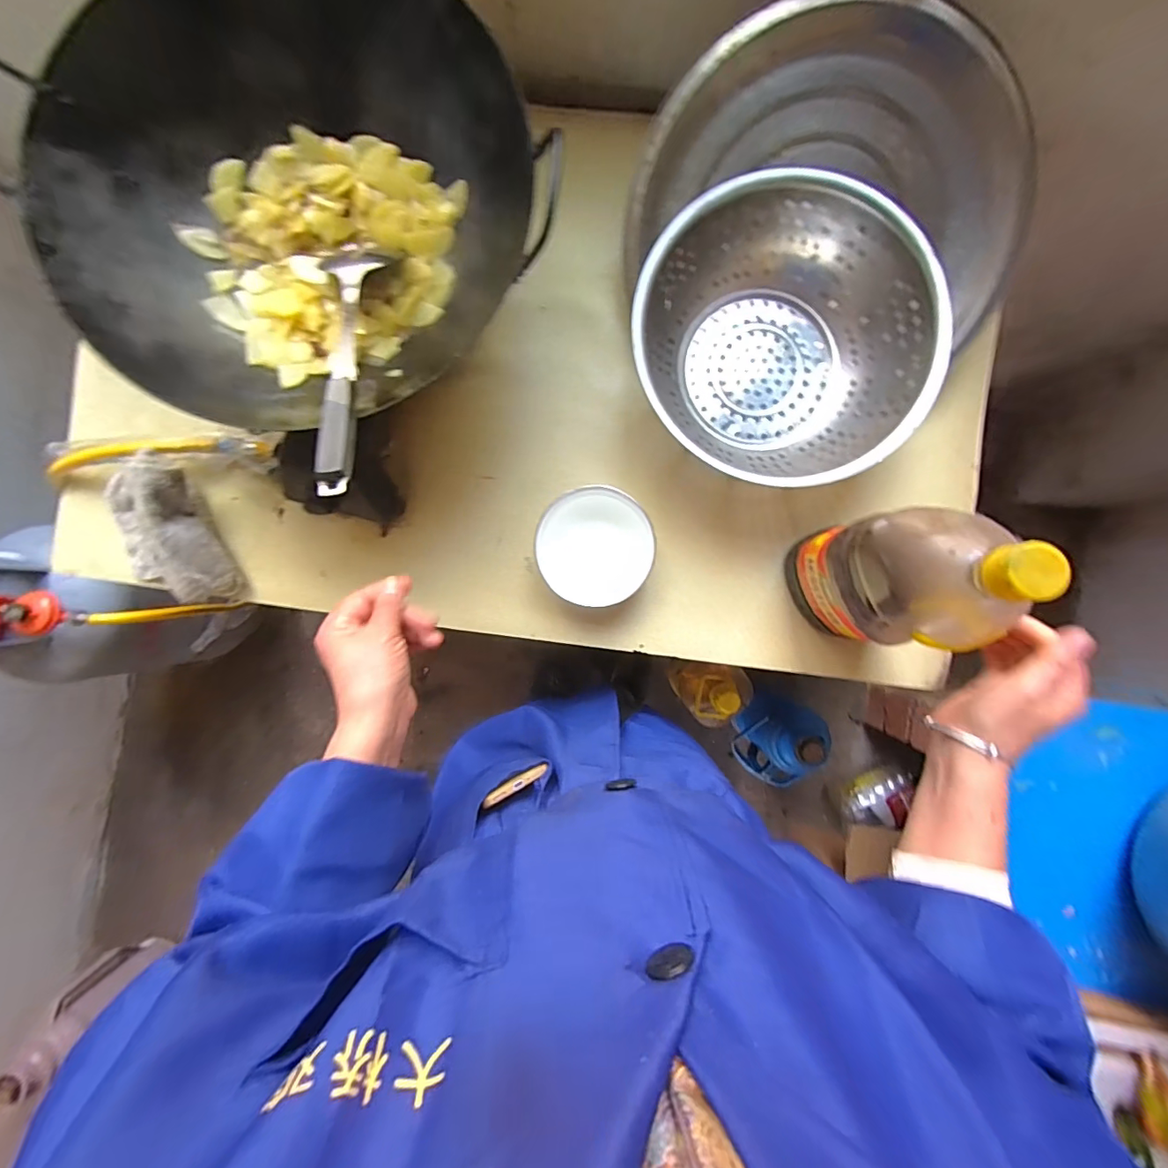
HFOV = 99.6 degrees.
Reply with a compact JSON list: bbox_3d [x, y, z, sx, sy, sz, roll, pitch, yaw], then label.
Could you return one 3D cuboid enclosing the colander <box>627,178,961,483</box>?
[{"bbox_3d":[0.221,-0.270,0.575,0.325,0.121,0.316,0,89,2],"label":"colander"}]

